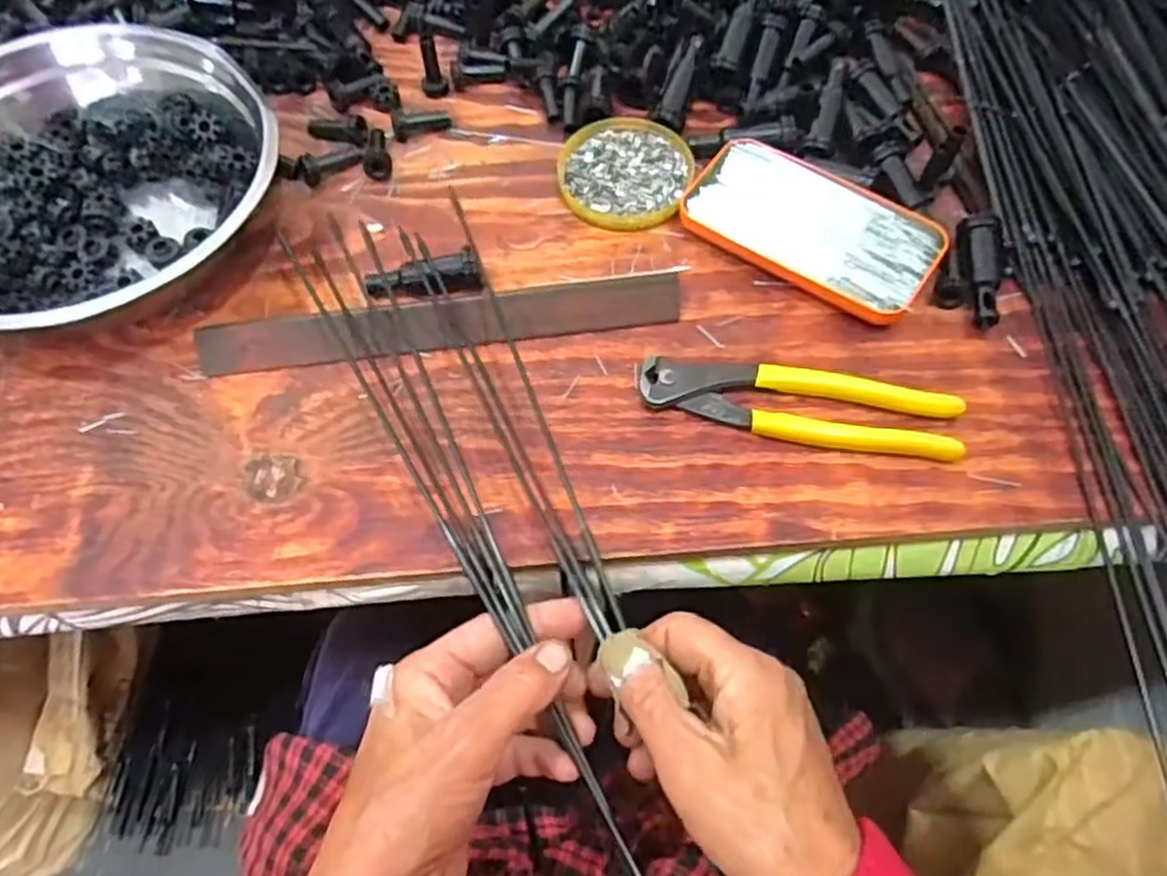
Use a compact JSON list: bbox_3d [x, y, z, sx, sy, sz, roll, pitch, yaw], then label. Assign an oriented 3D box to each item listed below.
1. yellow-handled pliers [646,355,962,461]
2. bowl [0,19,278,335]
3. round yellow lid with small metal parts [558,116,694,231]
[{"bbox_3d":[0.113,-0.019,0.405,0.163,0.012,0.039,9,63,5],"label":"yellow-handled pliers"},{"bbox_3d":[-0.289,-0.145,0.448,0.211,0.066,0.211,0,62,0],"label":"bowl"},{"bbox_3d":[0.026,-0.167,0.484,0.080,0.009,0.081,0,62,0],"label":"round yellow lid with small metal parts"}]

